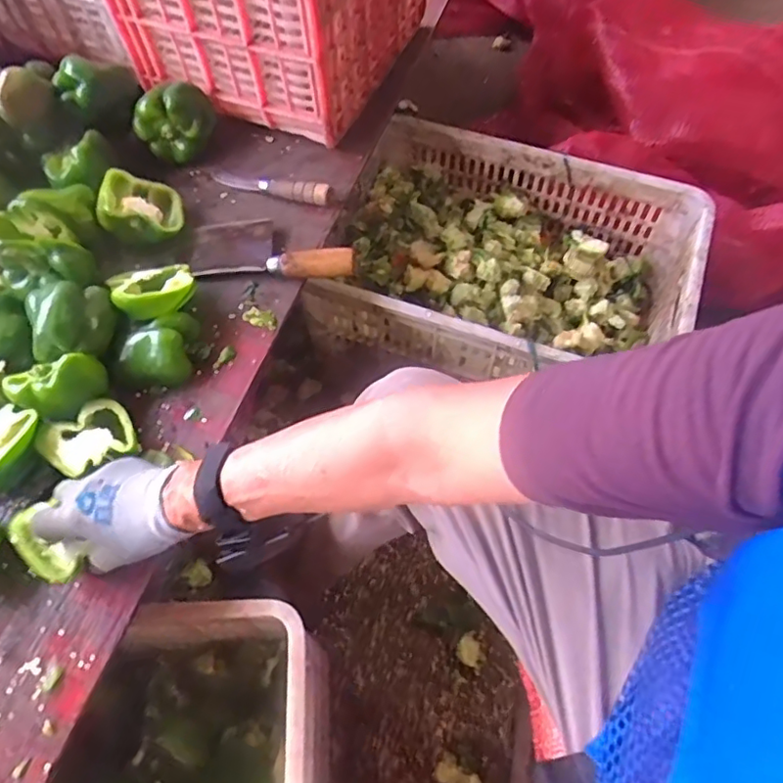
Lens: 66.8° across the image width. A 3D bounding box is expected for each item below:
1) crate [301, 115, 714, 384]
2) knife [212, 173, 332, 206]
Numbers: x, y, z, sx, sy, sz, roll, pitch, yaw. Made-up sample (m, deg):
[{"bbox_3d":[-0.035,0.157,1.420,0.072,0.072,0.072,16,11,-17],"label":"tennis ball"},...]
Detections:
[{"bbox_3d":[0.169,-0.180,0.889,0.518,0.164,0.355,14,62,8],"label":"crate"},{"bbox_3d":[-0.154,-0.265,0.750,0.161,0.025,0.023,18,63,10],"label":"knife"}]

